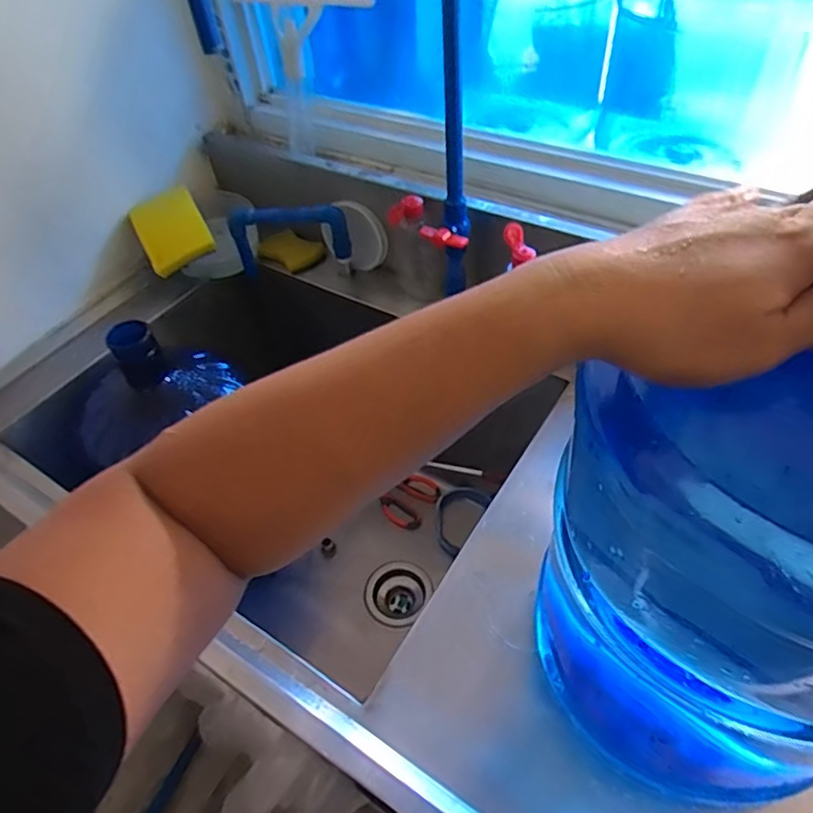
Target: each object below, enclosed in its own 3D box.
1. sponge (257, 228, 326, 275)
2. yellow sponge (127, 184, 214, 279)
[{"bbox_3d":[-0.191,-0.256,0.990,0.101,0.026,0.074,24,55,24],"label":"sponge"},{"bbox_3d":[-0.355,-0.265,0.905,0.098,0.106,0.041,-30,22,-18],"label":"yellow sponge"}]

